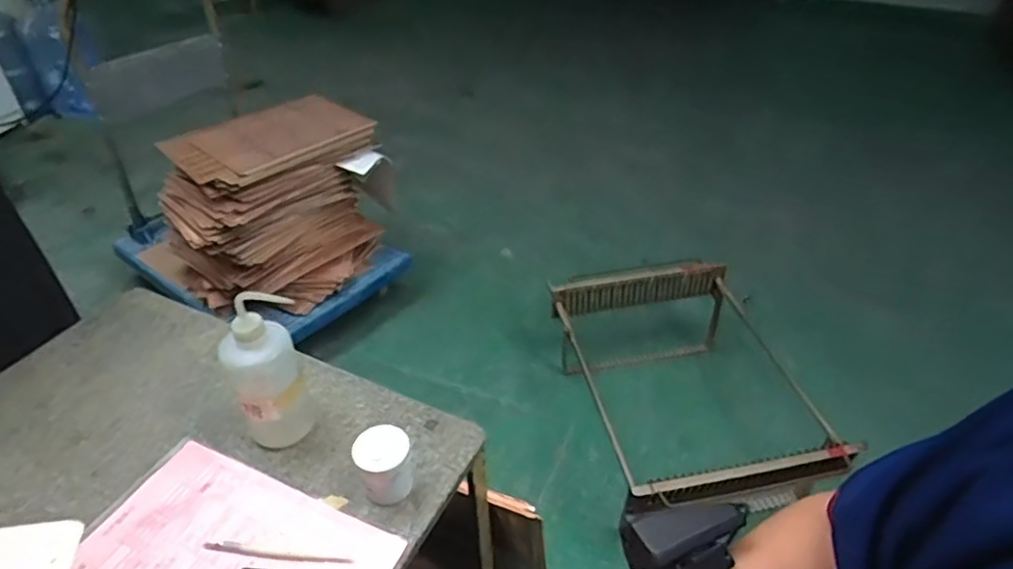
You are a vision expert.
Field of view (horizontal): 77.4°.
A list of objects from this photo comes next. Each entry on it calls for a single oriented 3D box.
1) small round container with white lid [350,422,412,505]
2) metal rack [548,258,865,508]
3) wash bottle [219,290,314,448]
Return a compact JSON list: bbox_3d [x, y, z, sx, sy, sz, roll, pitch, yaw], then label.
[{"bbox_3d":[-0.126,0.194,0.655,0.056,0.071,0.061,-5,39,-5],"label":"small round container with white lid"},{"bbox_3d":[0.365,0.209,1.298,0.467,0.243,0.606,-9,40,-10],"label":"metal rack"},{"bbox_3d":[-0.258,0.092,0.680,0.078,0.196,0.070,-24,45,-26],"label":"wash bottle"}]

